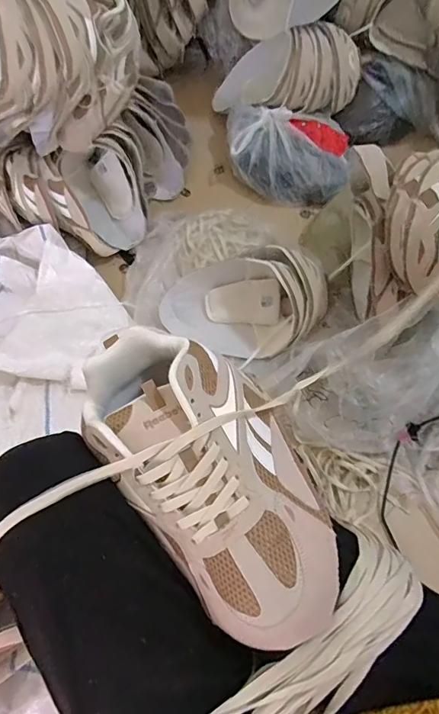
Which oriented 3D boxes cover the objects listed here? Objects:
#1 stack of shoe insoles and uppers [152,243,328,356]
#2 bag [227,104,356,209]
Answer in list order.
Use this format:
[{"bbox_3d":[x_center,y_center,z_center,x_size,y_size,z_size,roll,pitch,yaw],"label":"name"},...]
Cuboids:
[{"bbox_3d":[0.046,-0.083,0.750,0.286,0.110,0.183,-21,111,9],"label":"stack of shoe insoles and uppers"},{"bbox_3d":[0.146,-0.425,0.896,0.260,0.093,0.178,8,69,3],"label":"bag"}]

